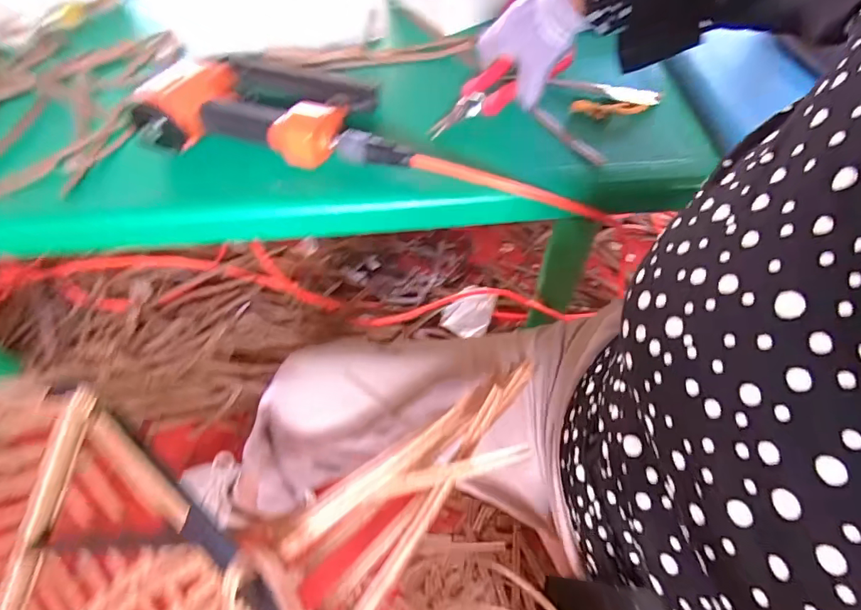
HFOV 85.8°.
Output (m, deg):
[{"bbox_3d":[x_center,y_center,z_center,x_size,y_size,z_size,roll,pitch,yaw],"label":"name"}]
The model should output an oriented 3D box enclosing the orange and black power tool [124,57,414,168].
[{"bbox_3d":[-0.152,-0.214,0.485,0.277,0.061,0.150,3,55,6],"label":"orange and black power tool"}]

